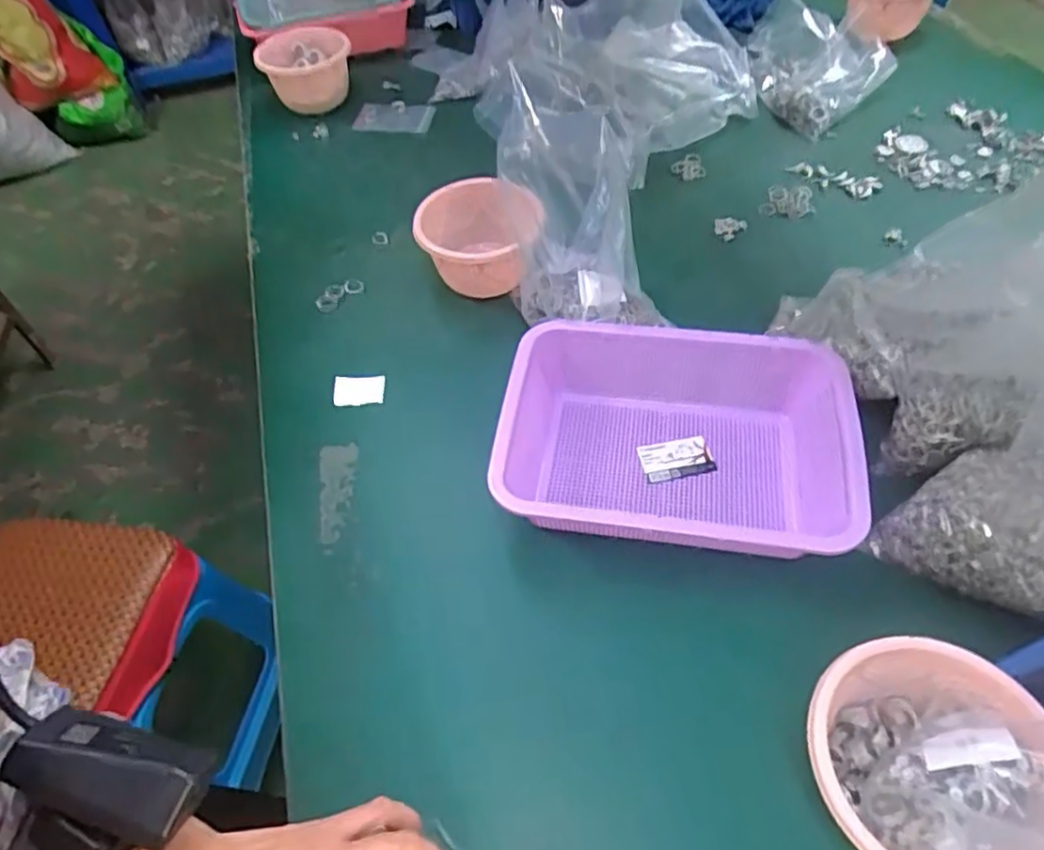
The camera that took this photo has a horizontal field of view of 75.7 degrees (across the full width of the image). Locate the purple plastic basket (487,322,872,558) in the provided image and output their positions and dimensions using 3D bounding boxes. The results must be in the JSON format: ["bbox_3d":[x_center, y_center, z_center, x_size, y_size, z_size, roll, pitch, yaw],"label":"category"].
[{"bbox_3d":[0.134,0.017,0.611,0.294,0.080,0.211,5,54,9],"label":"purple plastic basket"}]

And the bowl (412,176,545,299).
[{"bbox_3d":[-0.048,-0.215,0.806,0.145,0.085,0.144,-3,53,3],"label":"bowl"}]

